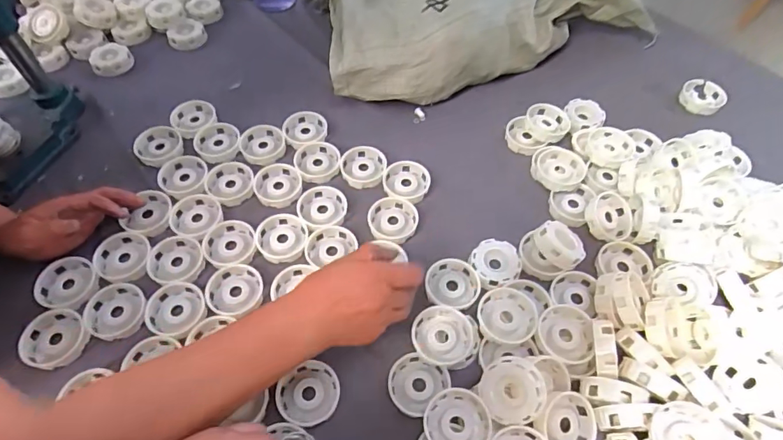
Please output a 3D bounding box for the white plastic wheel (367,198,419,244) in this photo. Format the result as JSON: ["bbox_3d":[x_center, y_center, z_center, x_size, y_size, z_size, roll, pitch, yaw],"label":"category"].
[{"bbox_3d":[0.002,0.002,0.595,0.061,0.022,0.061,-1,64,2],"label":"white plastic wheel"}]

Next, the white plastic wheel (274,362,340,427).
[{"bbox_3d":[-0.084,0.176,0.474,0.063,0.019,0.059,-1,64,2],"label":"white plastic wheel"}]

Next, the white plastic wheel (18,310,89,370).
[{"bbox_3d":[-0.363,0.127,0.504,0.058,0.014,0.061,-1,64,2],"label":"white plastic wheel"}]

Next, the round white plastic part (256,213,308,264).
[{"bbox_3d":[-0.135,0.021,0.574,0.060,0.021,0.059,-1,64,2],"label":"round white plastic part"}]

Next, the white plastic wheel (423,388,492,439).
[{"bbox_3d":[0.062,0.193,0.443,0.061,0.015,0.059,-5,51,6],"label":"white plastic wheel"}]

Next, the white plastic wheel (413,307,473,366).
[{"bbox_3d":[0.054,0.123,0.499,0.063,0.024,0.058,-1,64,2],"label":"white plastic wheel"}]

